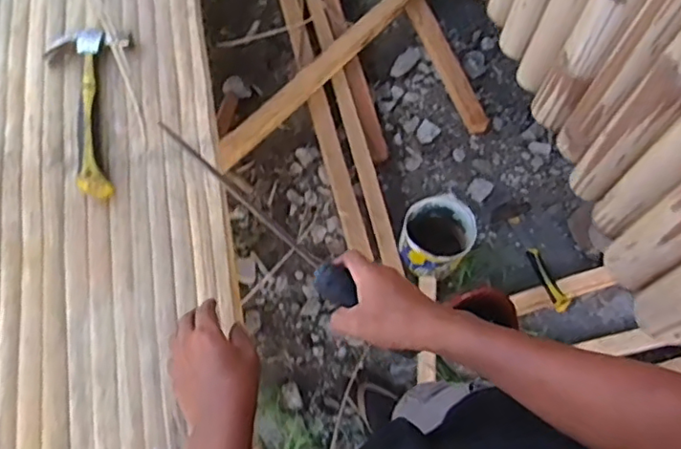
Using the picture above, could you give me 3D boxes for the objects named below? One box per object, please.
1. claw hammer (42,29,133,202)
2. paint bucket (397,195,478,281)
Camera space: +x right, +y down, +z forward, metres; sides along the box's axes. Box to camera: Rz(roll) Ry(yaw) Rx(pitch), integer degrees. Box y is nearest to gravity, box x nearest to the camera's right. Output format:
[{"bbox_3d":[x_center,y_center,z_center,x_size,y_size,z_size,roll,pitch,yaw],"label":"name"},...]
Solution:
[{"bbox_3d":[-0.343,-0.155,0.772,0.118,0.033,0.262,-2,66,-1],"label":"claw hammer"},{"bbox_3d":[0.242,0.039,1.497,0.172,0.175,0.174,1,67,-2],"label":"paint bucket"}]

